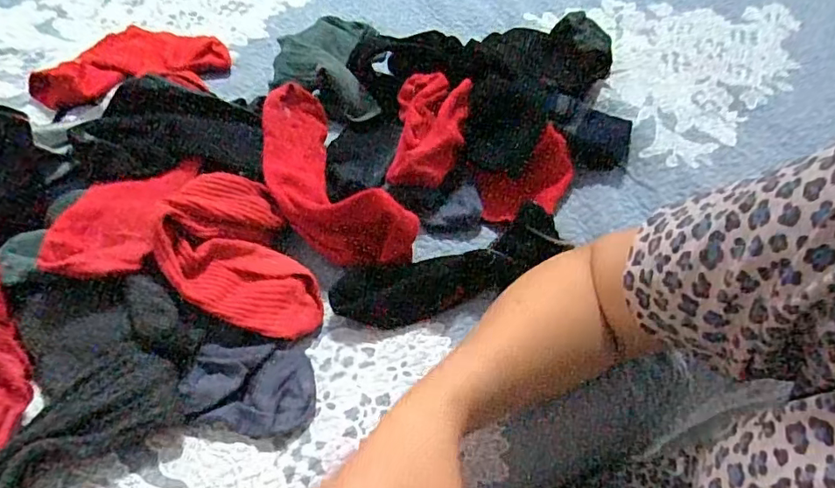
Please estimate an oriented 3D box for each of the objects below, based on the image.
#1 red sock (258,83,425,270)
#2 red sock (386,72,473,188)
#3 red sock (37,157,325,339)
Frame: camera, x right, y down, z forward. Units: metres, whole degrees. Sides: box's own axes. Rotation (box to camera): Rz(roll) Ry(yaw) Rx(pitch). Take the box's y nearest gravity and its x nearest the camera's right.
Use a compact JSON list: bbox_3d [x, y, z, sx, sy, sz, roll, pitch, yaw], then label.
[{"bbox_3d":[-0.075,-0.057,0.435,0.086,0.052,0.180,-26,59,-20],"label":"red sock"},{"bbox_3d":[0.011,-0.096,0.473,0.061,0.051,0.115,4,53,1],"label":"red sock"},{"bbox_3d":[-0.160,-0.010,0.394,0.180,0.045,0.120,8,54,4],"label":"red sock"}]

